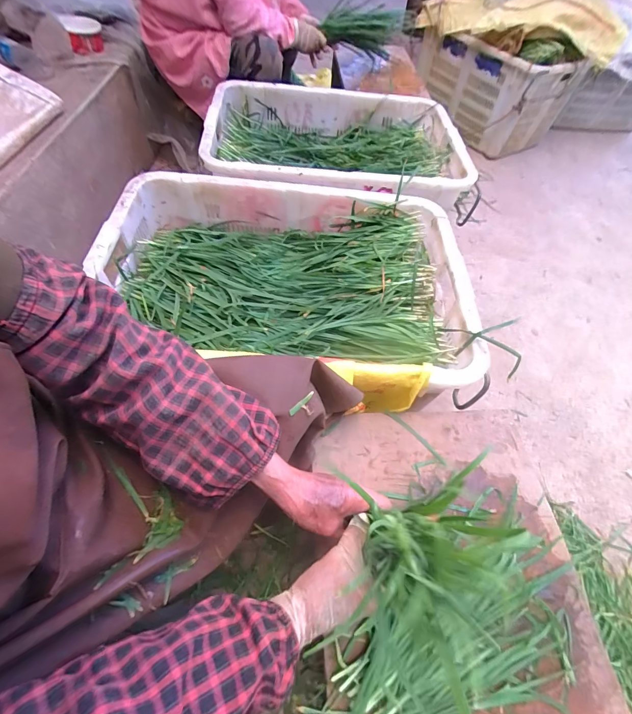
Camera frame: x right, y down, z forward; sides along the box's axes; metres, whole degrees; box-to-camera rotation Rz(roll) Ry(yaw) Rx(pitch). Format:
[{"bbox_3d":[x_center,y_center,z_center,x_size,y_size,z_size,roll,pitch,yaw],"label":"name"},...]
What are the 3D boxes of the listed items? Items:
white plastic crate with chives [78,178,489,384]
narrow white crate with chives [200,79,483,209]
[{"bbox_3d":[-0.048,-0.164,0.672,0.660,0.129,0.454,4,58,-3],"label":"white plastic crate with chives"},{"bbox_3d":[0.071,-0.603,0.981,0.696,0.145,0.492,-2,59,-7],"label":"narrow white crate with chives"}]

